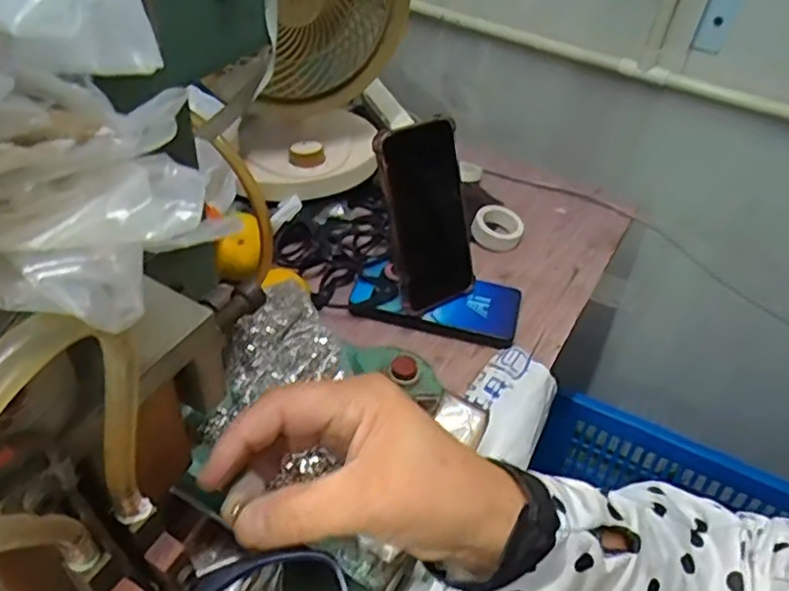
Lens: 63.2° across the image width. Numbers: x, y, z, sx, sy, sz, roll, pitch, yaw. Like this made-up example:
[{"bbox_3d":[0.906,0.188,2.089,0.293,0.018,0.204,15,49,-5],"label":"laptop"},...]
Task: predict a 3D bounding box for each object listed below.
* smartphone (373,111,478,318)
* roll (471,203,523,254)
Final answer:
[{"bbox_3d":[0.031,-0.069,0.575,0.075,0.170,0.015,-21,29,-21],"label":"smartphone"},{"bbox_3d":[0.113,-0.076,0.697,0.054,0.023,0.060,14,44,9],"label":"roll"}]

